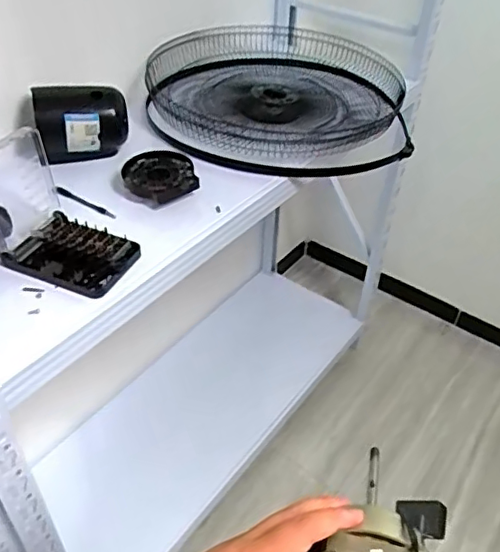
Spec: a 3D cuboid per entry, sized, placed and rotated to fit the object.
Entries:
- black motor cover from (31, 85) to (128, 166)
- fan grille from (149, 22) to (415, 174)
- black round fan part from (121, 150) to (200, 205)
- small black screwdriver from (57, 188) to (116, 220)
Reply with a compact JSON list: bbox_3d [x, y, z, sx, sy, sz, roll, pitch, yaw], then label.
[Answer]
[{"bbox_3d":[-0.295,-0.272,1.021,0.154,0.111,0.097,-10,43,-14],"label":"black motor cover"},{"bbox_3d":[0.064,-0.408,1.252,0.572,0.078,0.650,-14,44,-18],"label":"fan grille"},{"bbox_3d":[-0.148,-0.159,0.948,0.112,0.037,0.113,1,41,-1],"label":"black round fan part"},{"bbox_3d":[-0.262,-0.116,0.922,0.111,0.014,0.014,27,45,8],"label":"small black screwdriver"}]

